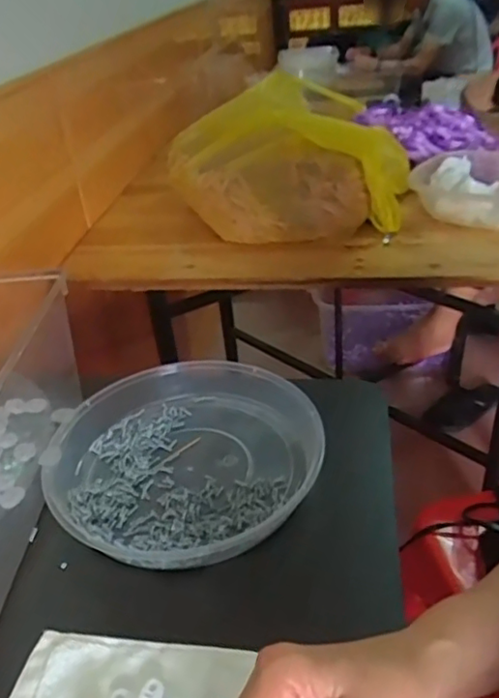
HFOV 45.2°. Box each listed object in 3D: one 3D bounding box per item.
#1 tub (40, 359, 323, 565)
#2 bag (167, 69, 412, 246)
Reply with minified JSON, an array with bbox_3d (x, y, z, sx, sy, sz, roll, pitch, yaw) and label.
[{"bbox_3d":[-0.054,0.090,0.524,0.228,0.035,0.214,-3,33,2],"label":"tub"},{"bbox_3d":[0.078,-0.317,1.004,0.342,0.194,0.320,-18,36,-17],"label":"bag"}]

